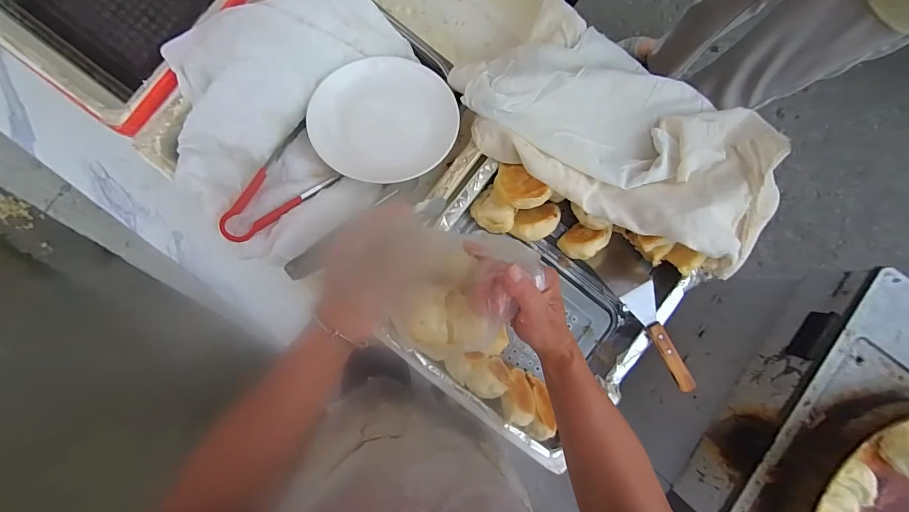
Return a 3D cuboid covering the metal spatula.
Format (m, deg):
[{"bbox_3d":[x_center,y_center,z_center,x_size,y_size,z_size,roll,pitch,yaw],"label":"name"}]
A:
[{"bbox_3d":[0.349,0.132,0.634,0.053,0.022,0.180,-32,92,-4],"label":"metal spatula"}]

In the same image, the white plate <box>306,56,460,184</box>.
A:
[{"bbox_3d":[-0.102,-0.199,0.564,0.209,0.022,0.169,-9,90,-4],"label":"white plate"}]

